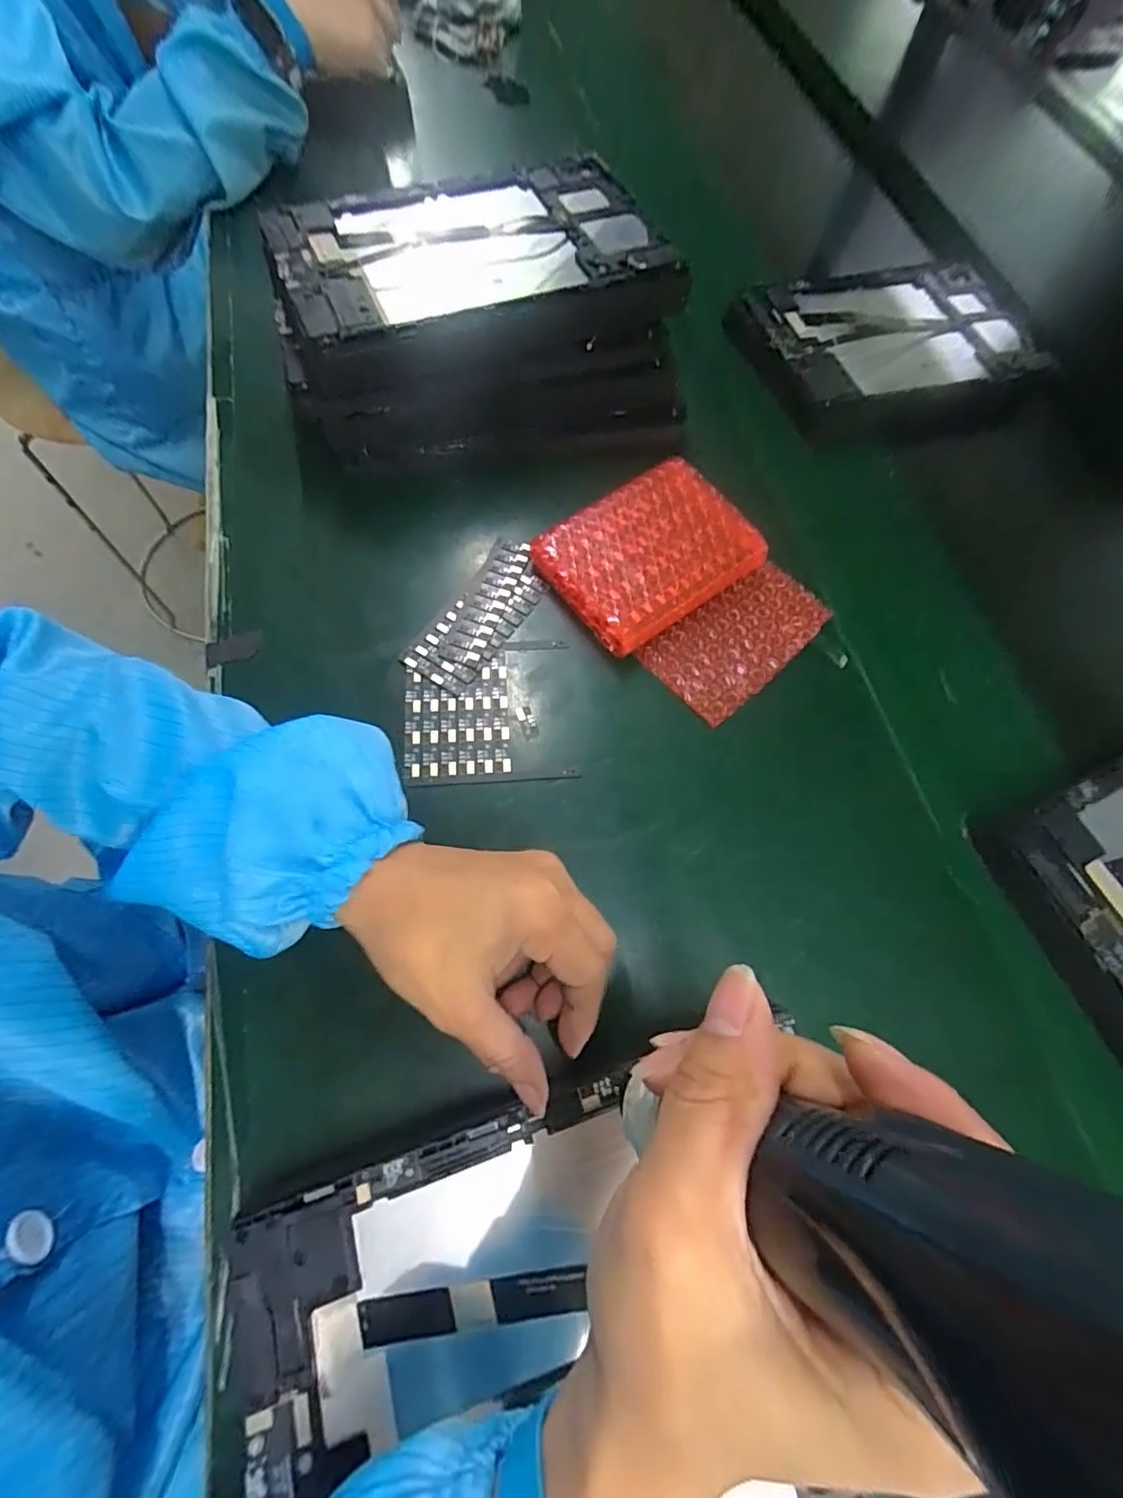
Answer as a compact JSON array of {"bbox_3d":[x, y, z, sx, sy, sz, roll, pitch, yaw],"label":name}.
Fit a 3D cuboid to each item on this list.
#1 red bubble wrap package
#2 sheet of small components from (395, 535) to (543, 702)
[{"bbox_3d":[0.055,-0.123,0.349,0.119,0.029,0.089,-35,76,-18],"label":"red bubble wrap package"},{"bbox_3d":[-0.048,-0.083,0.341,0.042,0.006,0.108,33,68,7],"label":"sheet of small components"}]

